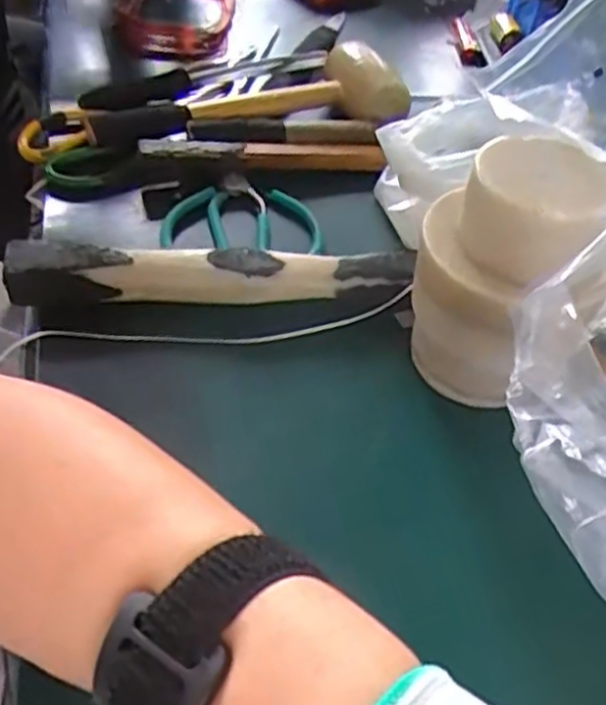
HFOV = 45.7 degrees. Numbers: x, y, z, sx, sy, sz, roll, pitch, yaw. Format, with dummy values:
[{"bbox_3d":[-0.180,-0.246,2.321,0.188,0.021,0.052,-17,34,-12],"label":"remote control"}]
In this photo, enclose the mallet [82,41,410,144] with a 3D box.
[{"bbox_3d":[-0.042,-0.218,0.629,0.284,0.056,0.086,-13,51,-18],"label":"mallet"}]

